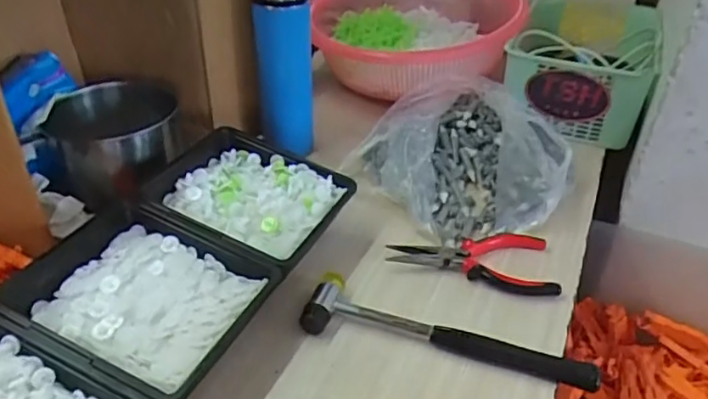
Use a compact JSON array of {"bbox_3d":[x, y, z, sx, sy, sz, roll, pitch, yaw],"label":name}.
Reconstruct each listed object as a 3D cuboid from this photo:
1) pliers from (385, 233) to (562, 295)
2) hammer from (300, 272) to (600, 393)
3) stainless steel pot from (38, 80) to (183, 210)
[{"bbox_3d":[0.115,0.059,0.552,0.155,0.012,0.080,0,35,-2],"label":"pliers"},{"bbox_3d":[0.077,0.108,0.479,0.233,0.026,0.050,10,36,11],"label":"hammer"},{"bbox_3d":[-0.253,-0.063,0.625,0.131,0.087,0.104,-12,37,-19],"label":"stainless steel pot"}]

